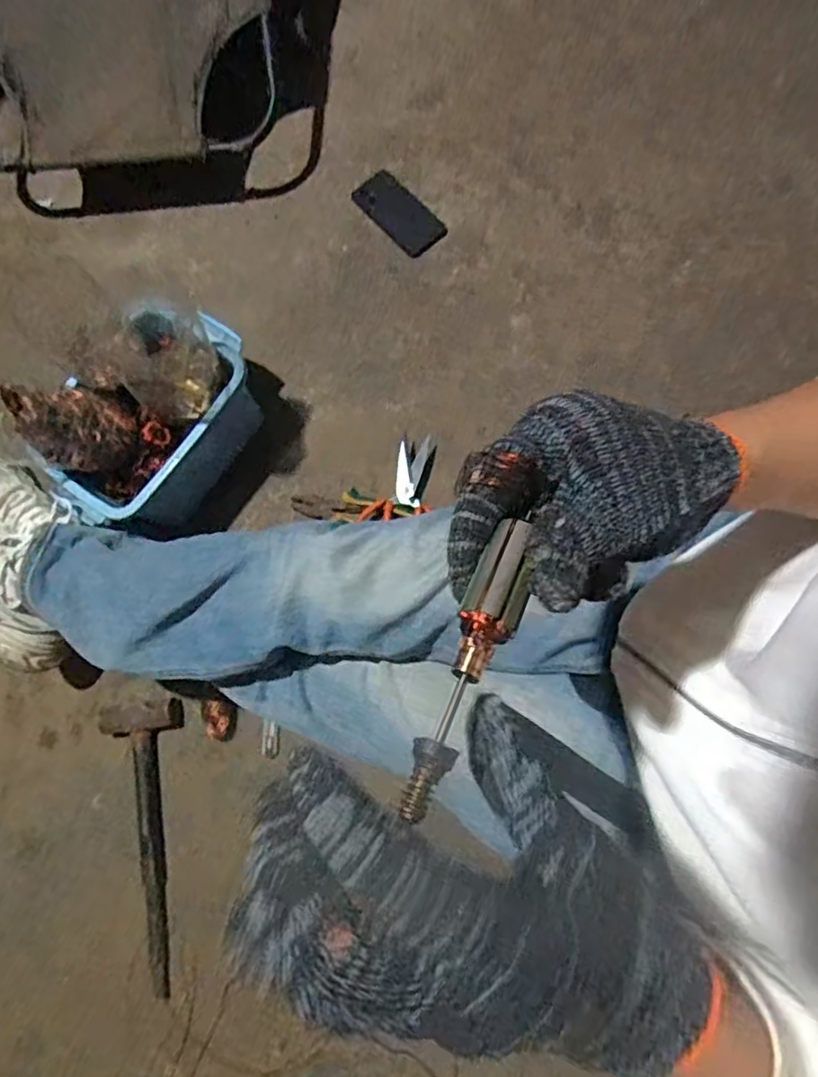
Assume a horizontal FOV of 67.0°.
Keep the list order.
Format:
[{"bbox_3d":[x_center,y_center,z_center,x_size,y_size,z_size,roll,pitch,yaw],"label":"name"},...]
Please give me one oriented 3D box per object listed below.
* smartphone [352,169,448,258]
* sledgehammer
[{"bbox_3d":[-0.013,-0.501,0.954,0.145,0.009,0.077,44,87,2],"label":"smartphone"},{"bbox_3d":[-0.339,0.396,0.803,0.105,0.050,0.364,-9,80,4],"label":"sledgehammer"}]

